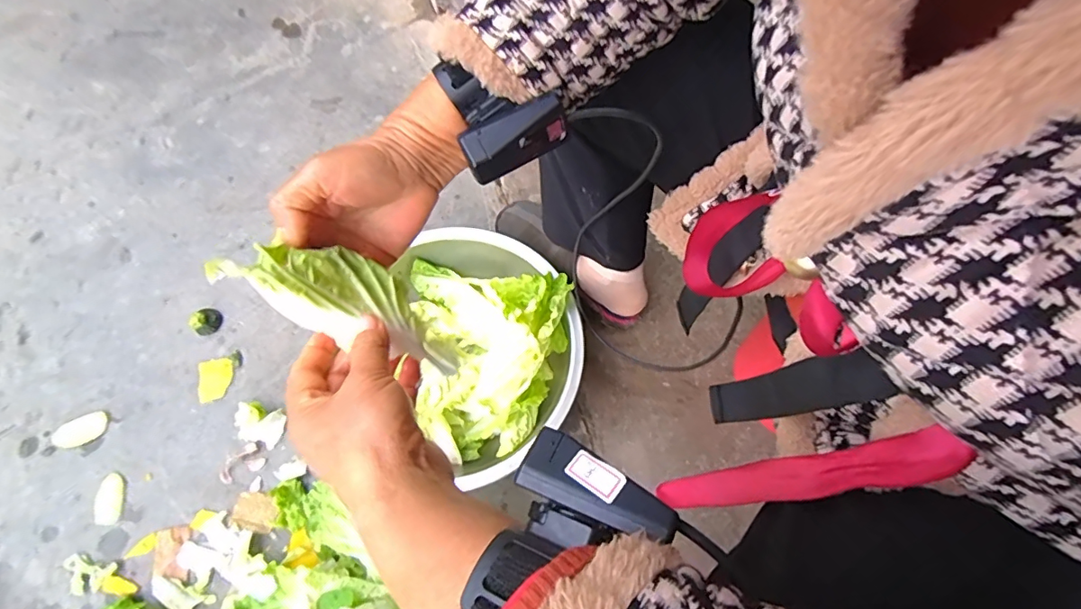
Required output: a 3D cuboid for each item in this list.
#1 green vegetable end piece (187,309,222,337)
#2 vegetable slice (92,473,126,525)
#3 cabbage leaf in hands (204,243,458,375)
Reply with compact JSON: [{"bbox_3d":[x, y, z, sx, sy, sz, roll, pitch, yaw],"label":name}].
[{"bbox_3d":[-0.511,0.027,0.769,0.035,0.018,0.044,41,69,19],"label":"green vegetable end piece"},{"bbox_3d":[-0.575,0.259,0.672,0.037,0.007,0.063,-4,62,-3],"label":"vegetable slice"},{"bbox_3d":[-0.118,-0.004,0.321,0.147,0.032,0.053,29,64,-27],"label":"cabbage leaf in hands"}]

